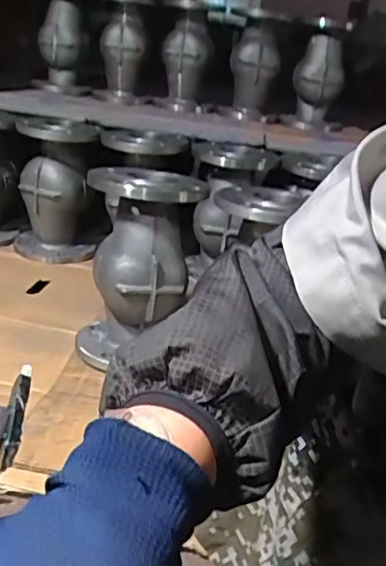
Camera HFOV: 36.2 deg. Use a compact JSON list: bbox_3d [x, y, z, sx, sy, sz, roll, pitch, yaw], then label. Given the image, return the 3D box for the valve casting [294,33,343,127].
[{"bbox_3d":[0.337,-0.546,1.580,0.127,0.223,0.140,10,22,7],"label":"valve casting"}]

